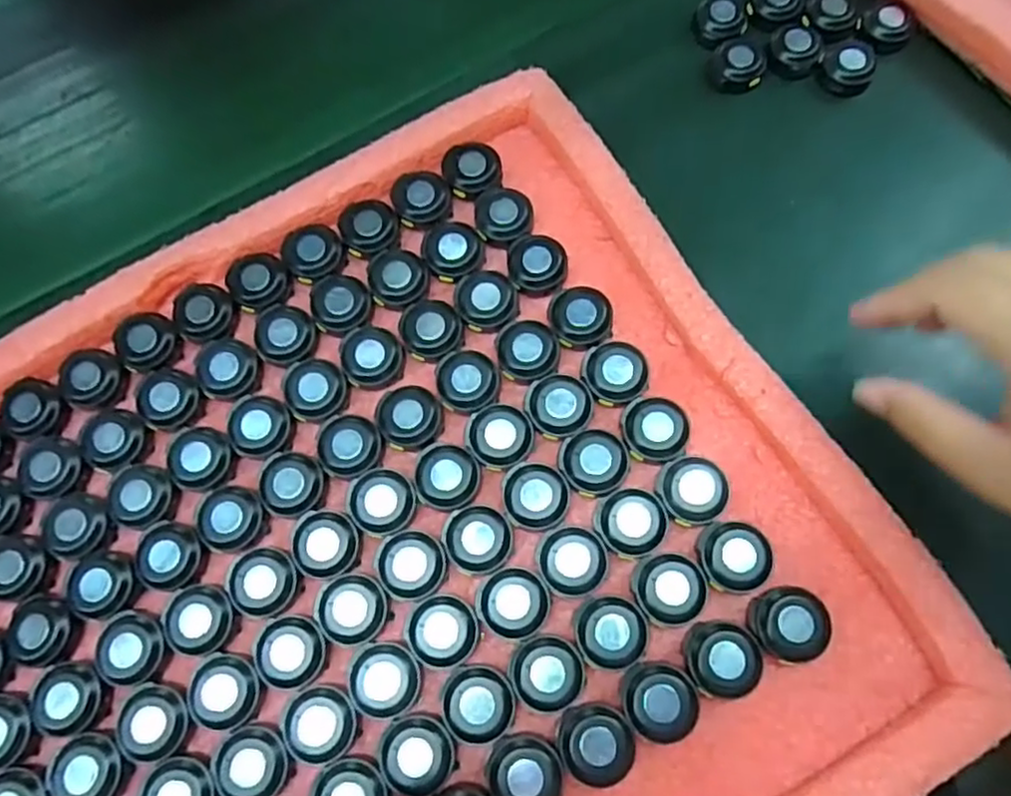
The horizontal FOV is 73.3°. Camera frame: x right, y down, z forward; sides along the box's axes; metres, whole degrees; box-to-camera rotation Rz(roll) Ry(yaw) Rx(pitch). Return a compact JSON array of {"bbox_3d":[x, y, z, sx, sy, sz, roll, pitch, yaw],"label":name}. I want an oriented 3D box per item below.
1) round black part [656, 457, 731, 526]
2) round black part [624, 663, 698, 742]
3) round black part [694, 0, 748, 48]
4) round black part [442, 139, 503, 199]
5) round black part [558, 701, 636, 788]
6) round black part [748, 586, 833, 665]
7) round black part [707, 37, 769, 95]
[{"bbox_3d":[0.082,0.041,0.298,0.030,0.012,0.029,-1,73,2],"label":"round black part"},{"bbox_3d":[0.062,0.122,0.273,0.028,0.014,0.028,-1,73,2],"label":"round black part"},{"bbox_3d":[0.126,-0.220,0.397,0.031,0.015,0.025,-22,74,-4],"label":"round black part"},{"bbox_3d":[-0.018,-0.118,0.352,0.030,0.012,0.028,-1,73,2],"label":"round black part"},{"bbox_3d":[0.036,0.136,0.269,0.029,0.014,0.027,-1,73,2],"label":"round black part"},{"bbox_3d":[0.115,0.092,0.279,0.030,0.012,0.028,-1,73,2],"label":"round black part"},{"bbox_3d":[0.133,-0.190,0.387,0.032,0.012,0.030,-1,73,2],"label":"round black part"}]

